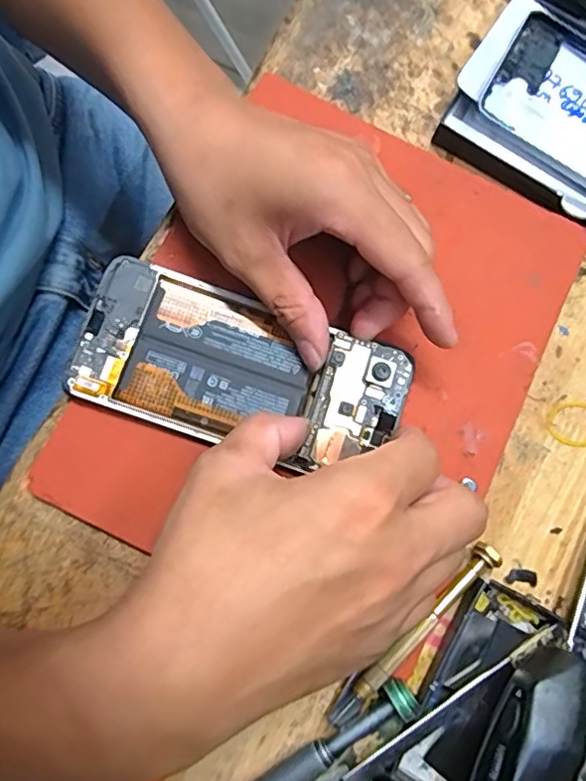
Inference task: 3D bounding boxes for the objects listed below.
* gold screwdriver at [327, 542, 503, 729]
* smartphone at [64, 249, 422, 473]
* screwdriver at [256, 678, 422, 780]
[{"bbox_3d":[0.057,0.113,0.260,0.109,0.006,0.012,-43,85,-10],"label":"gold screwdriver"},{"bbox_3d":[-0.025,-0.010,0.274,0.155,0.009,0.072,16,80,1],"label":"smartphone"},{"bbox_3d":[-0.001,0.167,0.247,0.126,0.018,0.015,-31,83,-8],"label":"screwdriver"}]

